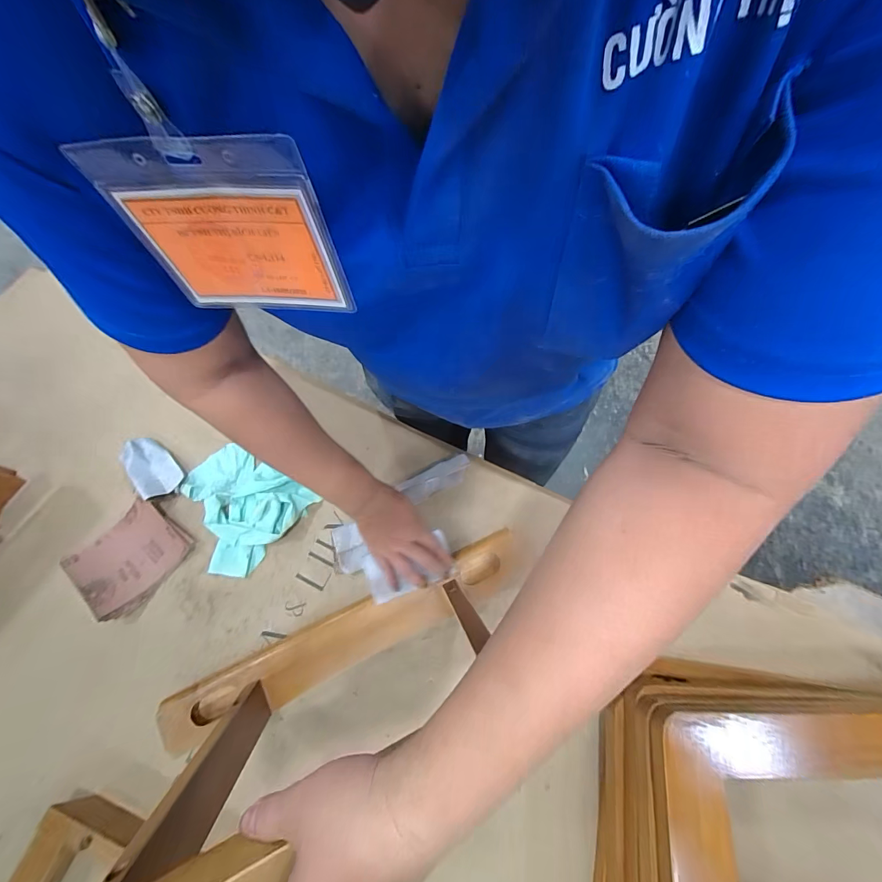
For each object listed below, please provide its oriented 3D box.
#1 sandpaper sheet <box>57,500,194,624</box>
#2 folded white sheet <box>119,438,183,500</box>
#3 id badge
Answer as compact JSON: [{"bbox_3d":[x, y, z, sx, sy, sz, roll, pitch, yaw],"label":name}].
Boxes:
[{"bbox_3d":[-0.443,0.163,0.550,0.125,0.027,0.136,36,72,14],"label":"sandpaper sheet"},{"bbox_3d":[-0.447,0.036,0.591,0.058,0.012,0.105,-30,78,-43],"label":"folded white sheet"},{"bbox_3d":[-0.098,-0.096,0.181,0.097,0.082,0.010,6,68,3],"label":"id badge"}]

